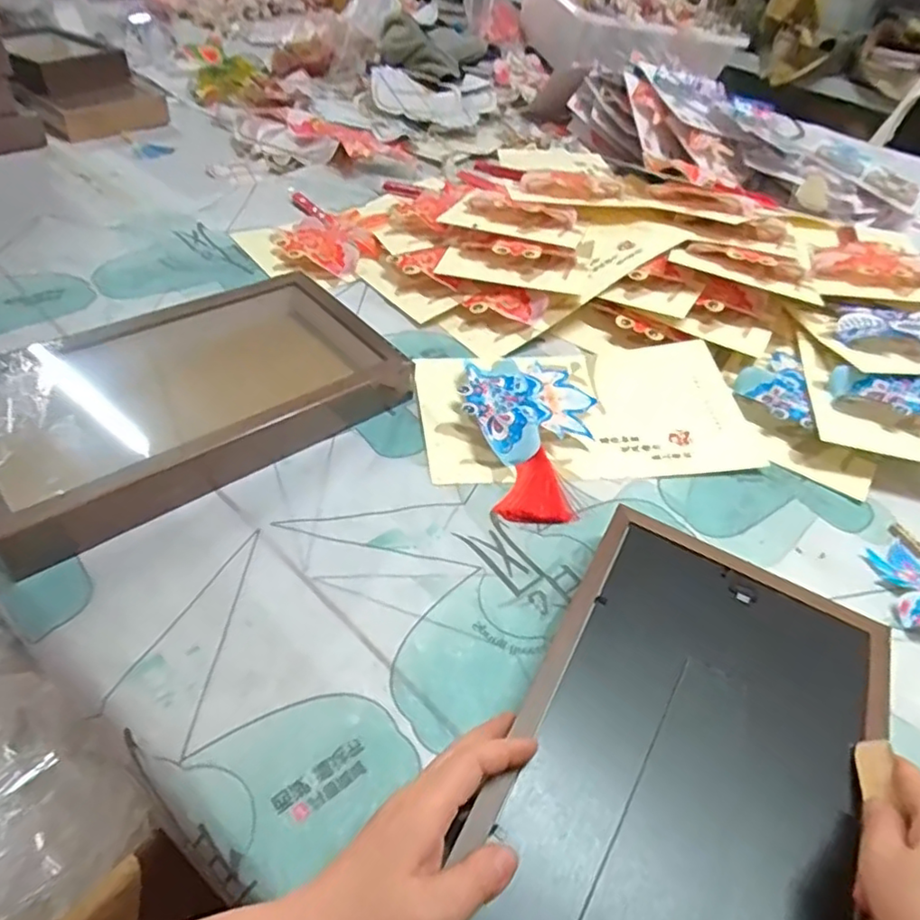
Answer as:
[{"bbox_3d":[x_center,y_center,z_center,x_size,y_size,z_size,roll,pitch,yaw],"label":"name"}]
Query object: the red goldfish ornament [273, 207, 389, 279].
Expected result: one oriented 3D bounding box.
[{"bbox_3d":[-0.167,-0.283,0.782,0.135,0.024,0.139,4,46,-5],"label":"red goldfish ornament"}]

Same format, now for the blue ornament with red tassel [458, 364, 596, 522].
[{"bbox_3d":[0.072,-0.022,0.560,0.119,0.021,0.178,-3,47,-12],"label":"blue ornament with red tassel"}]

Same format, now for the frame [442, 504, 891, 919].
[{"bbox_3d":[0.128,0.179,0.337,0.195,0.022,0.344,25,50,15],"label":"frame"}]

